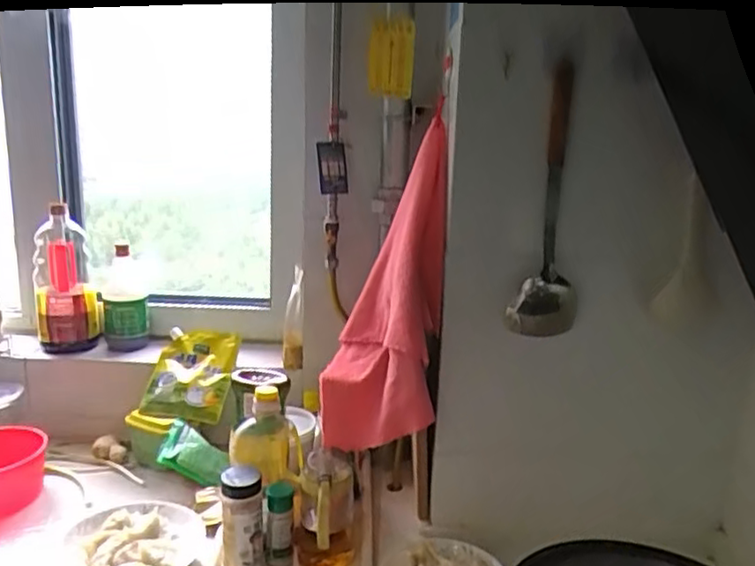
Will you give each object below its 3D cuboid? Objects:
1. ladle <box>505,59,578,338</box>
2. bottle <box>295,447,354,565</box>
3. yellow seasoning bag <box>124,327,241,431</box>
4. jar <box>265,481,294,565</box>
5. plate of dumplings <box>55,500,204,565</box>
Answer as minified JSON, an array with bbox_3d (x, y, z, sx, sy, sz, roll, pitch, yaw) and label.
[{"bbox_3d":[0.232,-0.101,0.867,0.079,0.354,0.059,11,15,35],"label":"ladle"},{"bbox_3d":[-0.077,0.336,0.953,0.084,0.157,0.104,2,12,-1],"label":"bottle"},{"bbox_3d":[-0.377,0.194,1.296,0.167,0.249,0.044,13,-32,3],"label":"yellow seasoning bag"},{"bbox_3d":[-0.144,0.358,0.959,0.040,0.122,0.042,0,12,-9],"label":"jar"},{"bbox_3d":[-0.370,0.395,0.975,0.180,0.057,0.201,3,12,1],"label":"plate of dumplings"}]

